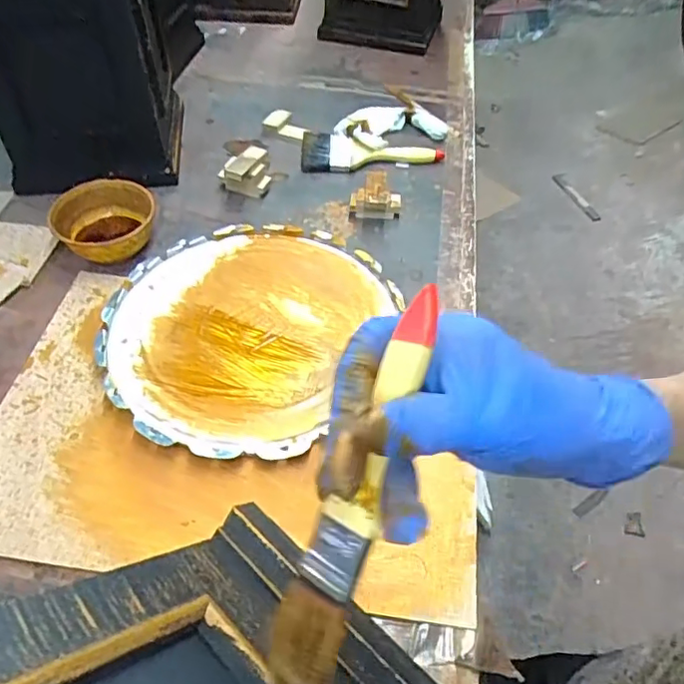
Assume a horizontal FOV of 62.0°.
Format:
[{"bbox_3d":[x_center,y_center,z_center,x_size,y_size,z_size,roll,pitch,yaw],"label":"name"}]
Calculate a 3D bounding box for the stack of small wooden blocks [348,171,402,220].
[{"bbox_3d":[0.044,-0.184,0.722,0.065,0.040,0.046,7,52,4],"label":"stack of small wooden blocks"}]

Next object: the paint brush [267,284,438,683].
[{"bbox_3d":[0.005,0.057,0.212,0.026,0.011,0.157,20,93,14],"label":"paint brush"}]

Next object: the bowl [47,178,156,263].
[{"bbox_3d":[-0.278,-0.137,0.668,0.120,0.046,0.105,-17,54,-14],"label":"bowl"}]

